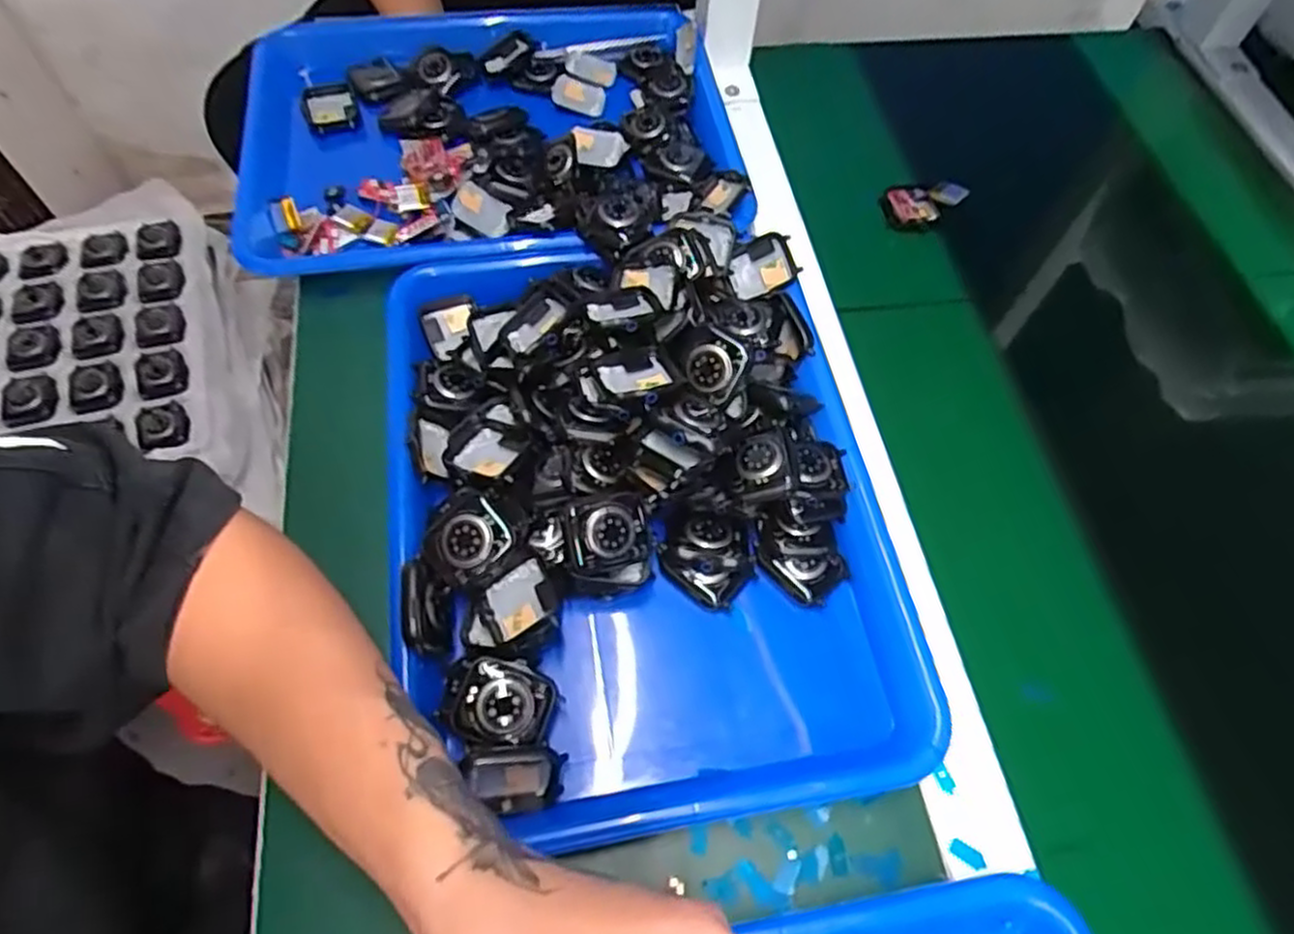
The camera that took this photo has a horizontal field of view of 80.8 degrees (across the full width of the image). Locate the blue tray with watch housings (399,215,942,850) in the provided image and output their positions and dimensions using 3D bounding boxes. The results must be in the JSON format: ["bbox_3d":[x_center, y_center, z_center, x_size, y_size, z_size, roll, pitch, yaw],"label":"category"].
[{"bbox_3d":[-0.006,0.010,0.409,0.253,0.061,0.337,-11,62,-6],"label":"blue tray with watch housings"}]

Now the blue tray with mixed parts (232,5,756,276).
[{"bbox_3d":[-0.119,-0.247,0.562,0.360,0.048,0.279,-3,62,-2],"label":"blue tray with mixed parts"}]

